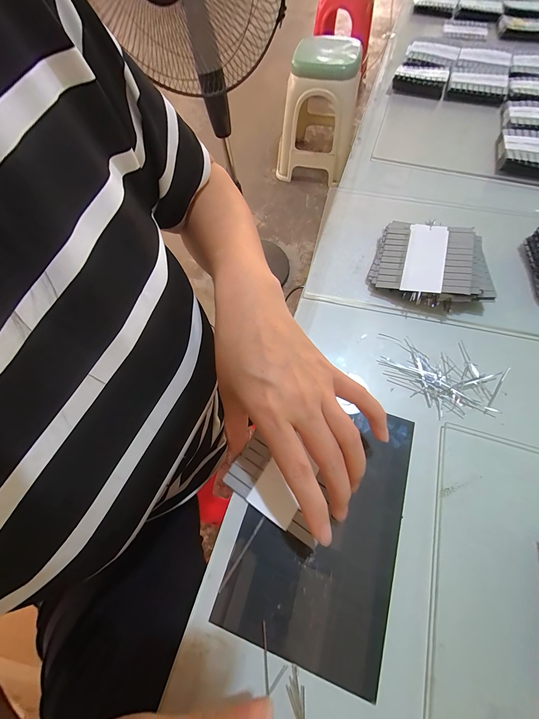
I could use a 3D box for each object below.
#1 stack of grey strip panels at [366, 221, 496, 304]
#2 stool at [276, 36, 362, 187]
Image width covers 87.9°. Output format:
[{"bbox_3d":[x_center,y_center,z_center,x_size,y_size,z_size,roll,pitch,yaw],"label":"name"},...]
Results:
[{"bbox_3d":[0.159,-0.098,0.281,0.105,0.025,0.089,9,65,7],"label":"stack of grey strip panels"},{"bbox_3d":[0.237,-1.259,1.434,0.350,0.457,0.404,9,65,5],"label":"stool"}]

